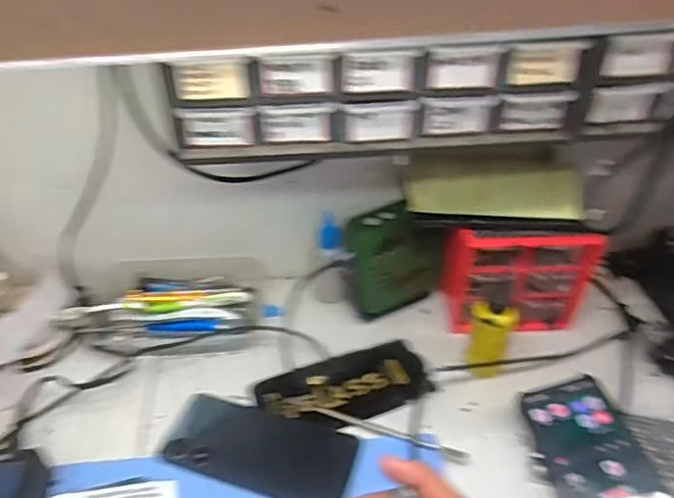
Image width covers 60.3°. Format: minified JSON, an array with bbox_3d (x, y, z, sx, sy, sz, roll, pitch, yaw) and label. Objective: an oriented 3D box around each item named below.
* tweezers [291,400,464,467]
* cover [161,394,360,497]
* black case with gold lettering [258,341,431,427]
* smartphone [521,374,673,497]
[{"bbox_3d":[0.033,0.153,0.504,0.164,0.009,0.013,16,43,20],"label":"tweezers"},{"bbox_3d":[-0.064,0.164,0.486,0.154,0.009,0.073,12,43,13],"label":"cover"},{"bbox_3d":[0.008,0.128,0.534,0.152,0.017,0.070,-12,43,-13],"label":"black case with gold lettering"},{"bbox_3d":[0.213,0.177,0.456,0.077,0.015,0.161,-15,49,-4],"label":"smartphone"}]

